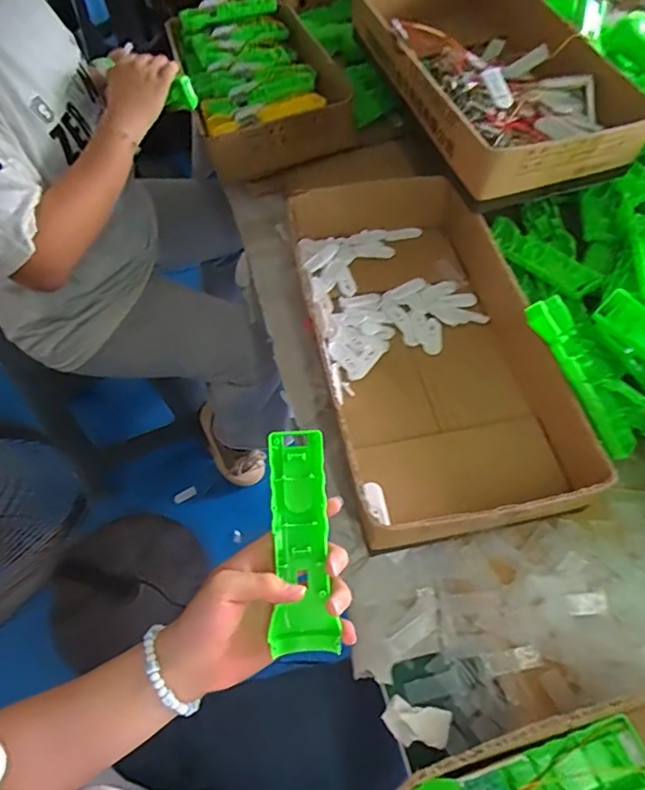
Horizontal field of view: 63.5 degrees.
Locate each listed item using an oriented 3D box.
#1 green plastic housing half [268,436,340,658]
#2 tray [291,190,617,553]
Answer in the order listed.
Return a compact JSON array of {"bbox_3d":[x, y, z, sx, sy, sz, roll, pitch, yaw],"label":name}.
[{"bbox_3d":[-0.017,0.109,0.392,0.044,0.025,0.161,-3,79,1],"label":"green plastic housing half"},{"bbox_3d":[0.102,-0.066,0.553,0.225,0.077,0.433,-11,58,-4],"label":"tray"}]

